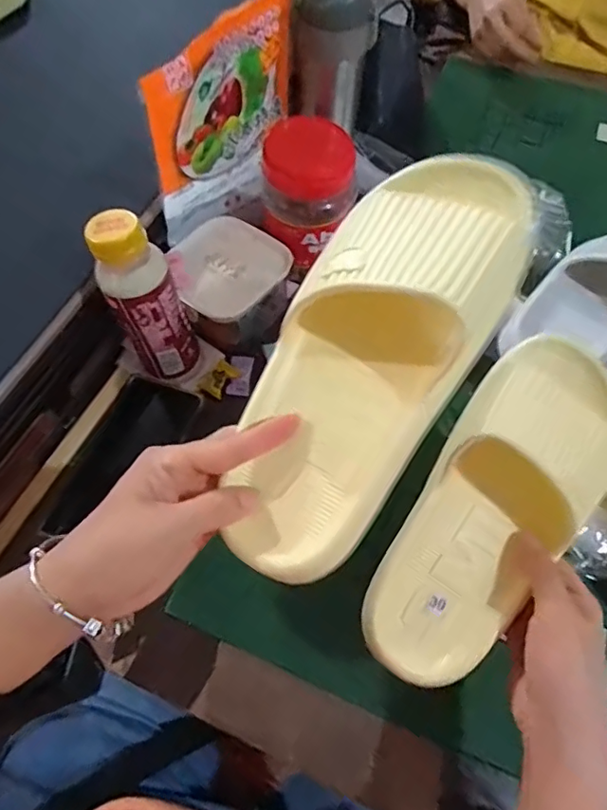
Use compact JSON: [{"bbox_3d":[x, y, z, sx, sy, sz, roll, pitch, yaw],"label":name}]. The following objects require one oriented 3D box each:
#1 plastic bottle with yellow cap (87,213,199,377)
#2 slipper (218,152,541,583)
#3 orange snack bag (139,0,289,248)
[{"bbox_3d":[-0.131,-0.084,0.452,0.053,0.158,0.052,-1,65,2],"label":"plastic bottle with yellow cap"},{"bbox_3d":[0.035,-0.025,0.281,0.098,0.058,0.238,28,89,14],"label":"slipper"},{"bbox_3d":[-0.067,-0.253,0.486,0.019,0.164,0.175,38,66,17],"label":"orange snack bag"}]

